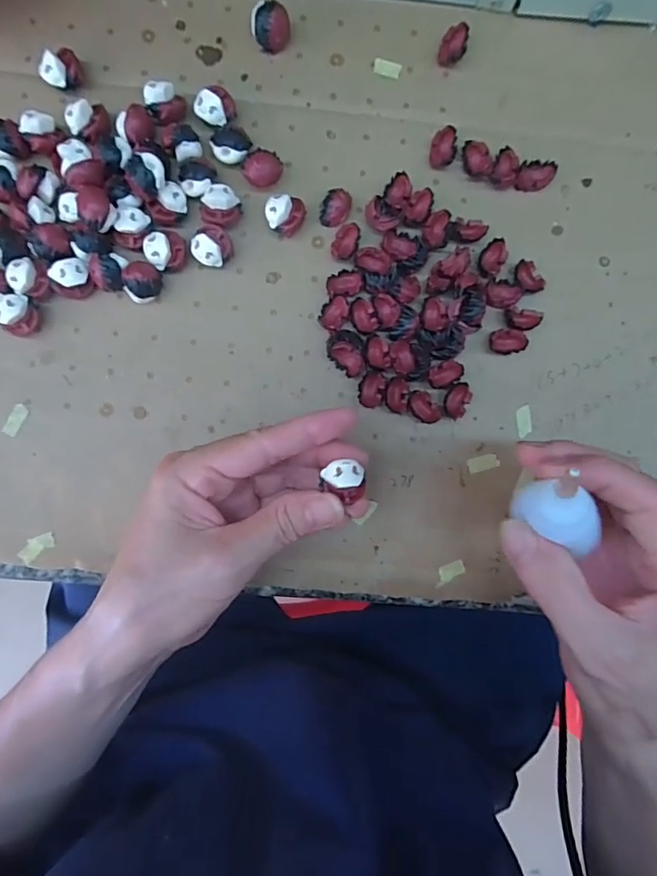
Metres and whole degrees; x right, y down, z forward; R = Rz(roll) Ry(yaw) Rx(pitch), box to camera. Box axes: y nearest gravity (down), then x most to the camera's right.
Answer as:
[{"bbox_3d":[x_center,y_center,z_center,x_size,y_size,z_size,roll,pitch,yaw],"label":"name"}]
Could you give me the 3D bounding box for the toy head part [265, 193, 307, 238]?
[{"bbox_3d":[-0.022,-0.114,0.258,0.020,0.016,0.018,0,89,-2],"label":"toy head part"}]

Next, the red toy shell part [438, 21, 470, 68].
[{"bbox_3d":[0.067,-0.209,0.265,0.013,0.010,0.018,20,88,-1],"label":"red toy shell part"}]

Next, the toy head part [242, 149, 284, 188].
[{"bbox_3d":[-0.034,-0.138,0.257,0.020,0.017,0.015,-15,89,-2],"label":"toy head part"}]

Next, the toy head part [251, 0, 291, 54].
[{"bbox_3d":[-0.030,-0.213,0.258,0.019,0.018,0.015,5,89,-2],"label":"toy head part"}]

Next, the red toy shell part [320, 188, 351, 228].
[{"bbox_3d":[0.004,-0.121,0.261,0.014,0.010,0.018,14,89,-2],"label":"red toy shell part"}]

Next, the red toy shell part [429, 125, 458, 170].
[{"bbox_3d":[0.061,-0.154,0.264,0.013,0.011,0.017,0,89,-2],"label":"red toy shell part"}]

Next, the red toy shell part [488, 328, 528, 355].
[{"bbox_3d":[0.094,-0.051,0.263,0.018,0.011,0.013,-10,89,-2],"label":"red toy shell part"}]

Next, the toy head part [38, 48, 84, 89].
[{"bbox_3d":[-0.136,-0.187,0.254,0.019,0.016,0.015,-34,90,-2],"label":"toy head part"}]

